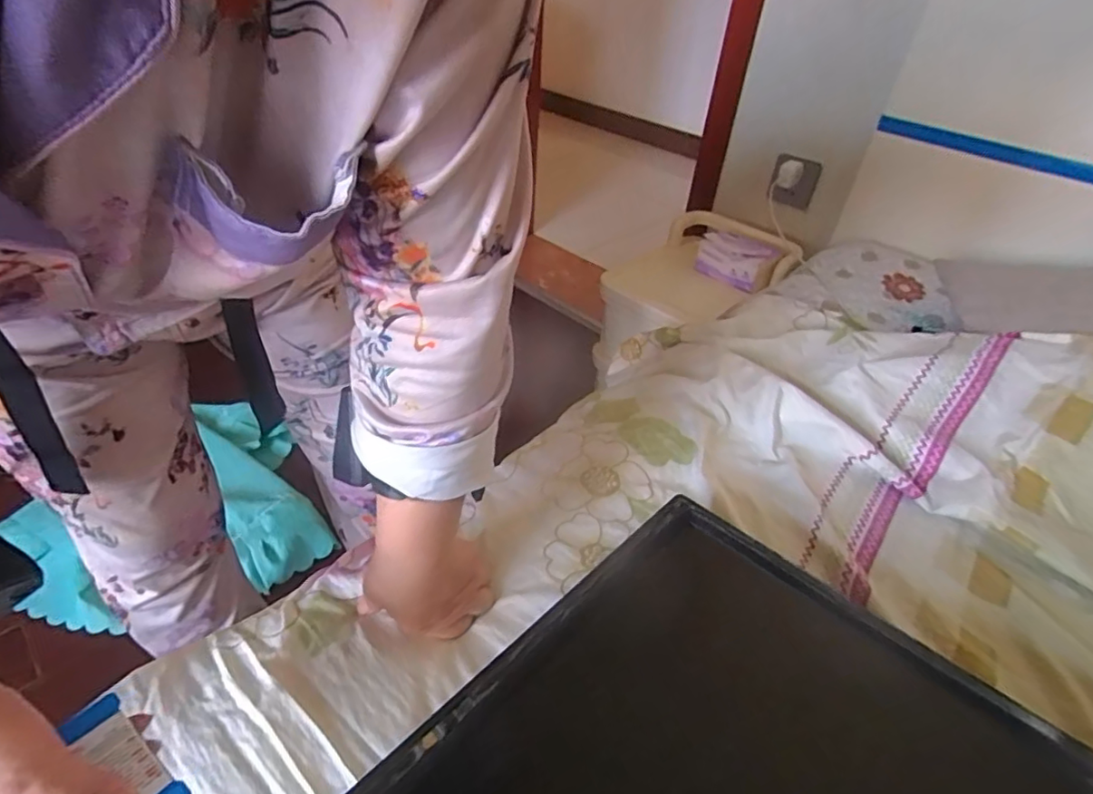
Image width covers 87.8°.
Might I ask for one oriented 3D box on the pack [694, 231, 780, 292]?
[{"bbox_3d":[0.367,-0.272,1.112,0.089,0.075,0.149,-29,50,-34],"label":"pack"}]

